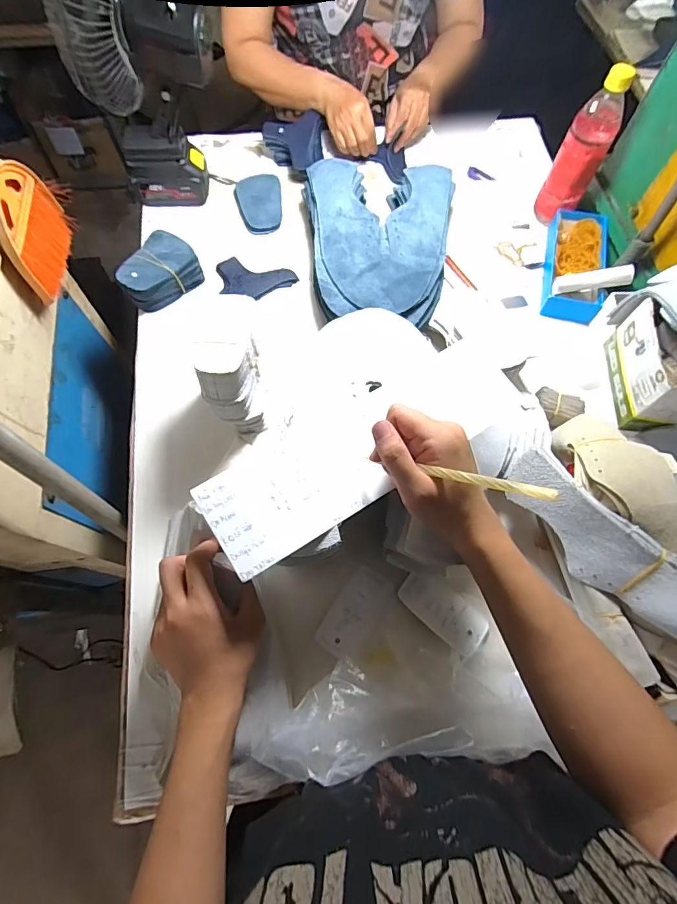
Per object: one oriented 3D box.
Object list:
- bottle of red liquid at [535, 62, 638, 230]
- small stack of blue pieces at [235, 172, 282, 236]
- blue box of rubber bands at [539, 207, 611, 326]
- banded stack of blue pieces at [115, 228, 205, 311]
[{"bbox_3d":[0.355,-0.433,0.644,0.061,0.187,0.057,29,70,10],"label":"bottle of red liquid"},{"bbox_3d":[-0.131,-0.409,0.725,0.072,0.017,0.111,-5,69,-4],"label":"small stack of blue pieces"},{"bbox_3d":[0.362,-0.286,0.677,0.086,0.037,0.194,15,69,4],"label":"blue box of rubber bands"},{"bbox_3d":[-0.254,-0.253,0.626,0.071,0.053,0.112,40,72,13],"label":"banded stack of blue pieces"}]

